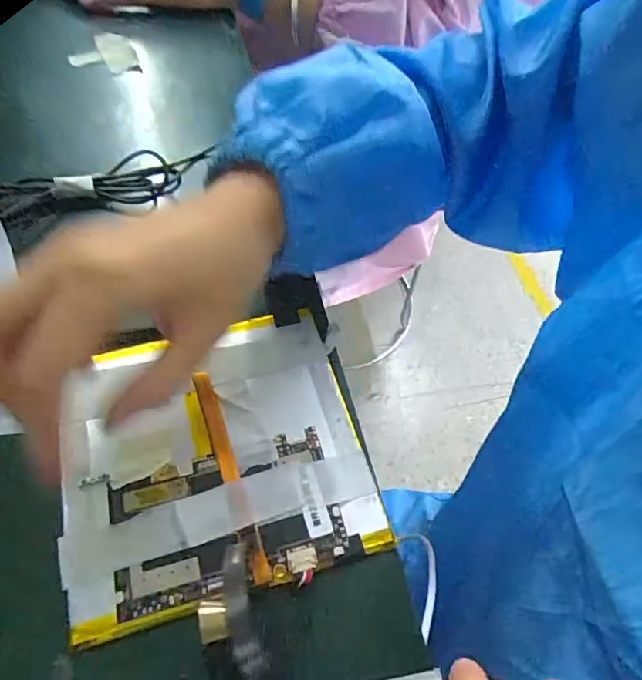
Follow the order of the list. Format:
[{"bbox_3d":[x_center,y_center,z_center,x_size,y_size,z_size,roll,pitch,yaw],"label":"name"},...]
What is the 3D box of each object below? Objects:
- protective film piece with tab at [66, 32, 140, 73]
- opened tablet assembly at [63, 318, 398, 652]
[{"bbox_3d":[-0.170,-0.221,0.398,0.047,0.008,0.050,-23,63,-15],"label":"protective film piece with tab"},{"bbox_3d":[-0.048,0.048,0.229,0.126,0.016,0.120,-13,61,-10],"label":"opened tablet assembly"}]

